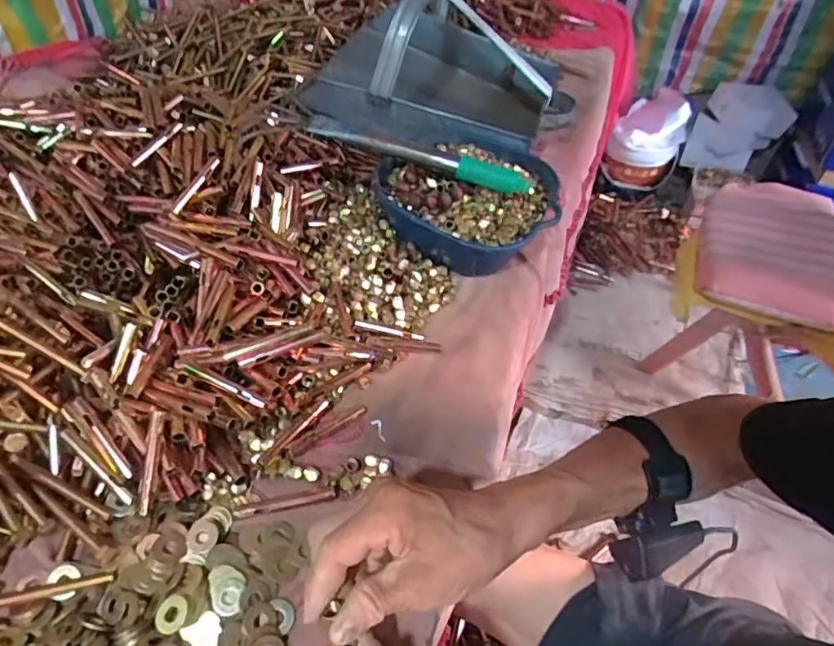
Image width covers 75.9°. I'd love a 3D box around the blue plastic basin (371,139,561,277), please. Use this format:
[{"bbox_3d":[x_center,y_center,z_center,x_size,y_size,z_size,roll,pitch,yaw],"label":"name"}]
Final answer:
[{"bbox_3d":[0.072,-0.160,0.686,0.205,0.105,0.219,1,47,-1],"label":"blue plastic basin"}]

